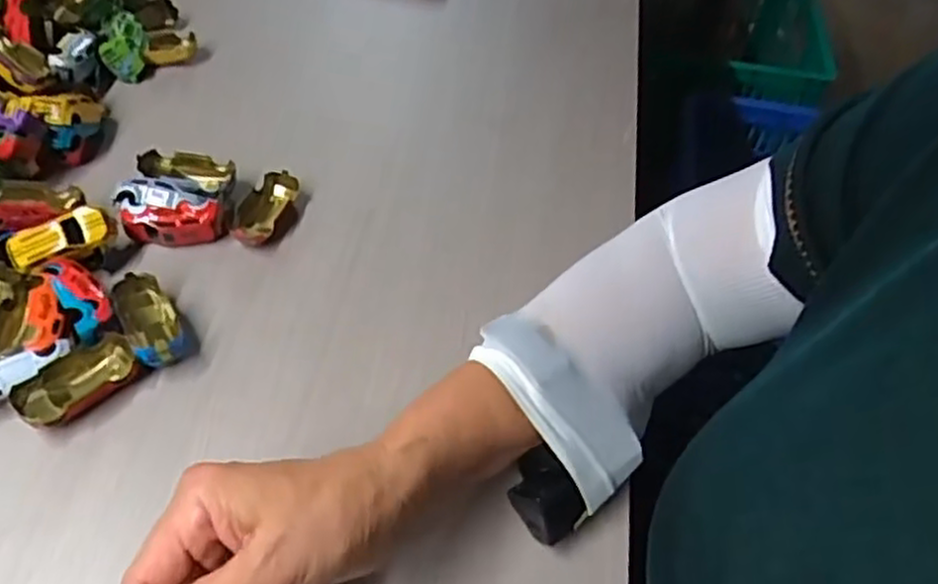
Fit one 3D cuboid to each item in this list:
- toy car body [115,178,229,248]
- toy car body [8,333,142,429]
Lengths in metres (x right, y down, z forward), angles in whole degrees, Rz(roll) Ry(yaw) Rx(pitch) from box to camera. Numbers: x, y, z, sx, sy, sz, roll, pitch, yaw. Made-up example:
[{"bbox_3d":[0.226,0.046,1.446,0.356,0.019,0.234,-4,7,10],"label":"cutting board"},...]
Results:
[{"bbox_3d":[-0.203,-0.053,0.504,0.068,0.036,0.040,-7,52,-11],"label":"toy car body"},{"bbox_3d":[-0.221,0.053,0.423,0.033,0.019,0.065,36,56,22],"label":"toy car body"}]

